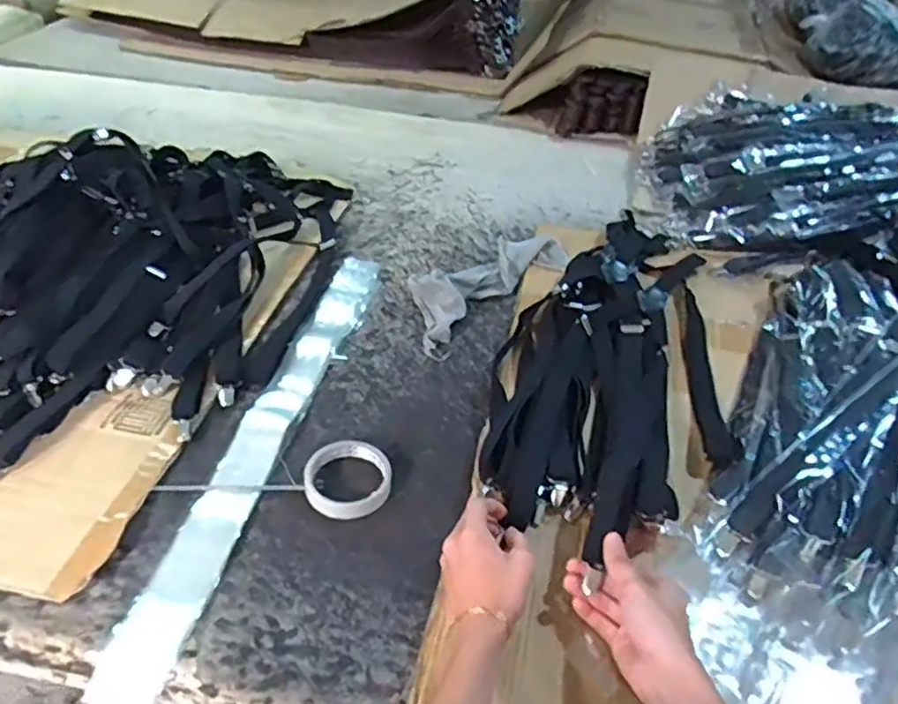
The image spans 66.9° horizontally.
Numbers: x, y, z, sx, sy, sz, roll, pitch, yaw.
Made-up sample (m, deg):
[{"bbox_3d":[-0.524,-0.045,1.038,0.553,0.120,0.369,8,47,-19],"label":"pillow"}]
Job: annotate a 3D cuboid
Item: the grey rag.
[{"bbox_3d":[0.041,-0.102,0.973,0.132,0.045,0.296,33,50,30],"label":"grey rag"}]

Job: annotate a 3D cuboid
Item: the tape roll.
[{"bbox_3d":[-0.105,0.132,0.708,0.088,0.019,0.087,2,41,-1],"label":"tape roll"}]

